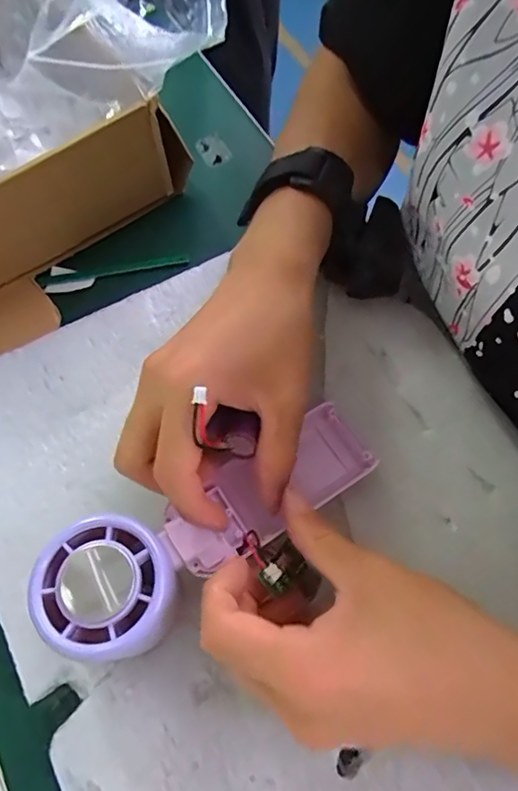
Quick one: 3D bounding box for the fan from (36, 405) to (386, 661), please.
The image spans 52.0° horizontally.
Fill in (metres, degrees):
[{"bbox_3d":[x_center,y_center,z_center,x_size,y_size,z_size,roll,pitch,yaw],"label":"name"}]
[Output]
[{"bbox_3d":[-0.017,0.057,0.243,0.163,0.025,0.053,-24,66,-32],"label":"fan"}]

